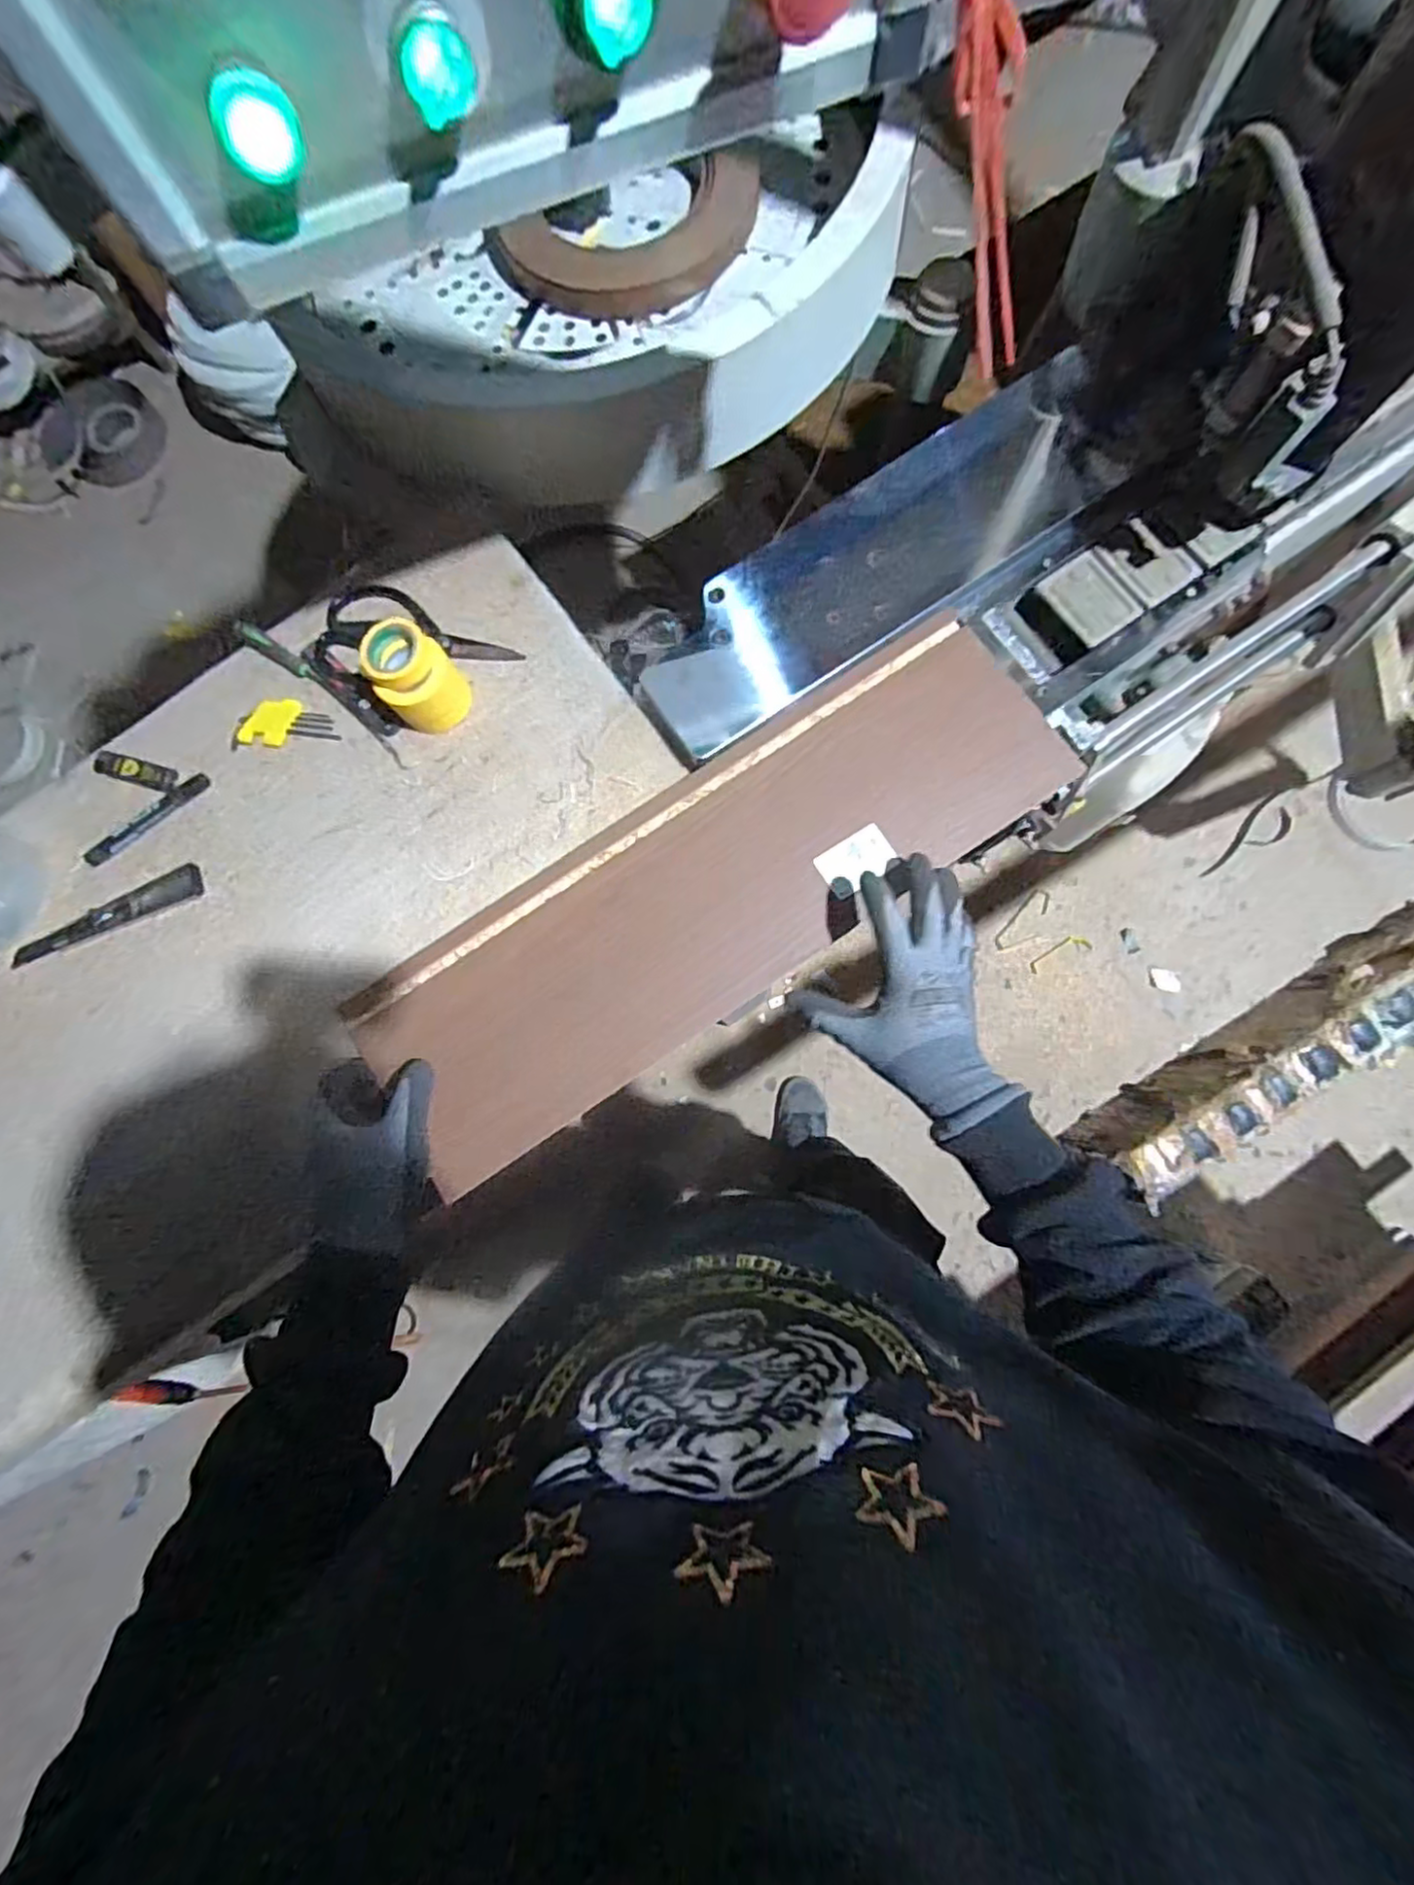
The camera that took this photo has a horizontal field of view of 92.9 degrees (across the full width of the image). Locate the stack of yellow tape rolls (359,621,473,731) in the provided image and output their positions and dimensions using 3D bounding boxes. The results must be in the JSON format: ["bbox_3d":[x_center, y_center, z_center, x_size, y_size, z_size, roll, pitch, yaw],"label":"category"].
[{"bbox_3d":[-0.256,-0.232,0.593,0.079,0.069,0.065,42,86,8],"label":"stack of yellow tape rolls"}]

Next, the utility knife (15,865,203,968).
[{"bbox_3d":[-0.551,-0.020,0.614,0.189,0.008,0.028,-29,81,-1],"label":"utility knife"}]

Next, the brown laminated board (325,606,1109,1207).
[{"bbox_3d":[0.006,-0.048,0.562,0.605,0.027,0.191,-34,82,-2],"label":"brown laminated board"}]

